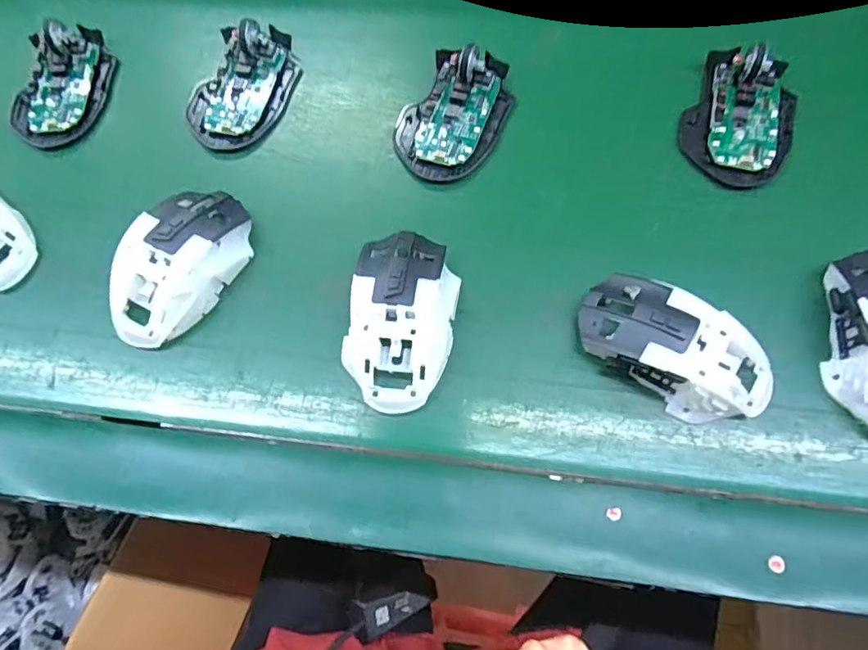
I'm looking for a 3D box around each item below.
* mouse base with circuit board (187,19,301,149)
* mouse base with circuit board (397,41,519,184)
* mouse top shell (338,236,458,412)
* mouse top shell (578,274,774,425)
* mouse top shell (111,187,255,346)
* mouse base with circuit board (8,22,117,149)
[{"bbox_3d":[-0.150,-0.192,0.427,0.073,0.027,0.114,21,71,11],"label":"mouse base with circuit board"},{"bbox_3d":[0.015,-0.161,0.401,0.073,0.028,0.108,21,71,11],"label":"mouse base with circuit board"},{"bbox_3d":[-0.020,-0.006,0.337,0.065,0.037,0.116,6,69,5],"label":"mouse top shell"},{"bbox_3d":[0.143,0.012,0.320,0.114,0.037,0.061,28,73,13],"label":"mouse top shell"},{"bbox_3d":[-0.170,-0.042,0.359,0.072,0.036,0.115,16,70,9],"label":"mouse top shell"},{"bbox_3d":[-0.299,-0.198,0.438,0.068,0.024,0.113,5,69,5],"label":"mouse base with circuit board"}]

